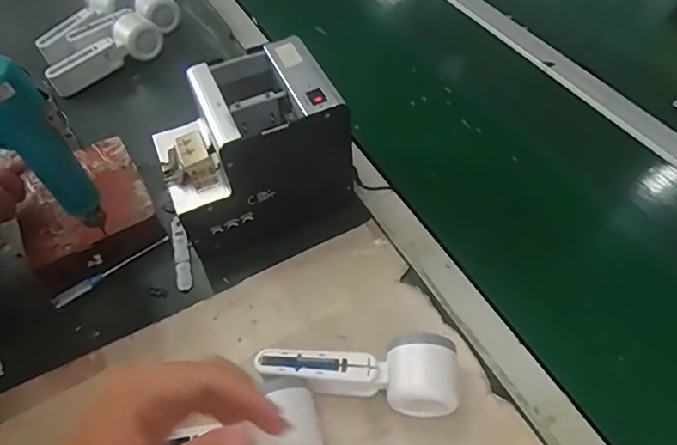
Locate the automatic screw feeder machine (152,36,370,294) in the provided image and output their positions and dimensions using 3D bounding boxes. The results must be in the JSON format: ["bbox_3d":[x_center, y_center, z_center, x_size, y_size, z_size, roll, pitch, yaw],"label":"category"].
[{"bbox_3d":[-0.089,-0.067,0.515,0.178,0.148,0.156,-24,55,-16],"label":"automatic screw feeder machine"}]

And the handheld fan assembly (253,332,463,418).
[{"bbox_3d":[0.017,0.127,0.423,0.166,0.042,0.055,2,52,4],"label":"handheld fan assembly"}]

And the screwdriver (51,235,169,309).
[{"bbox_3d":[-0.240,0.050,0.530,0.127,0.012,0.007,-35,58,-23],"label":"screwdriver"}]

